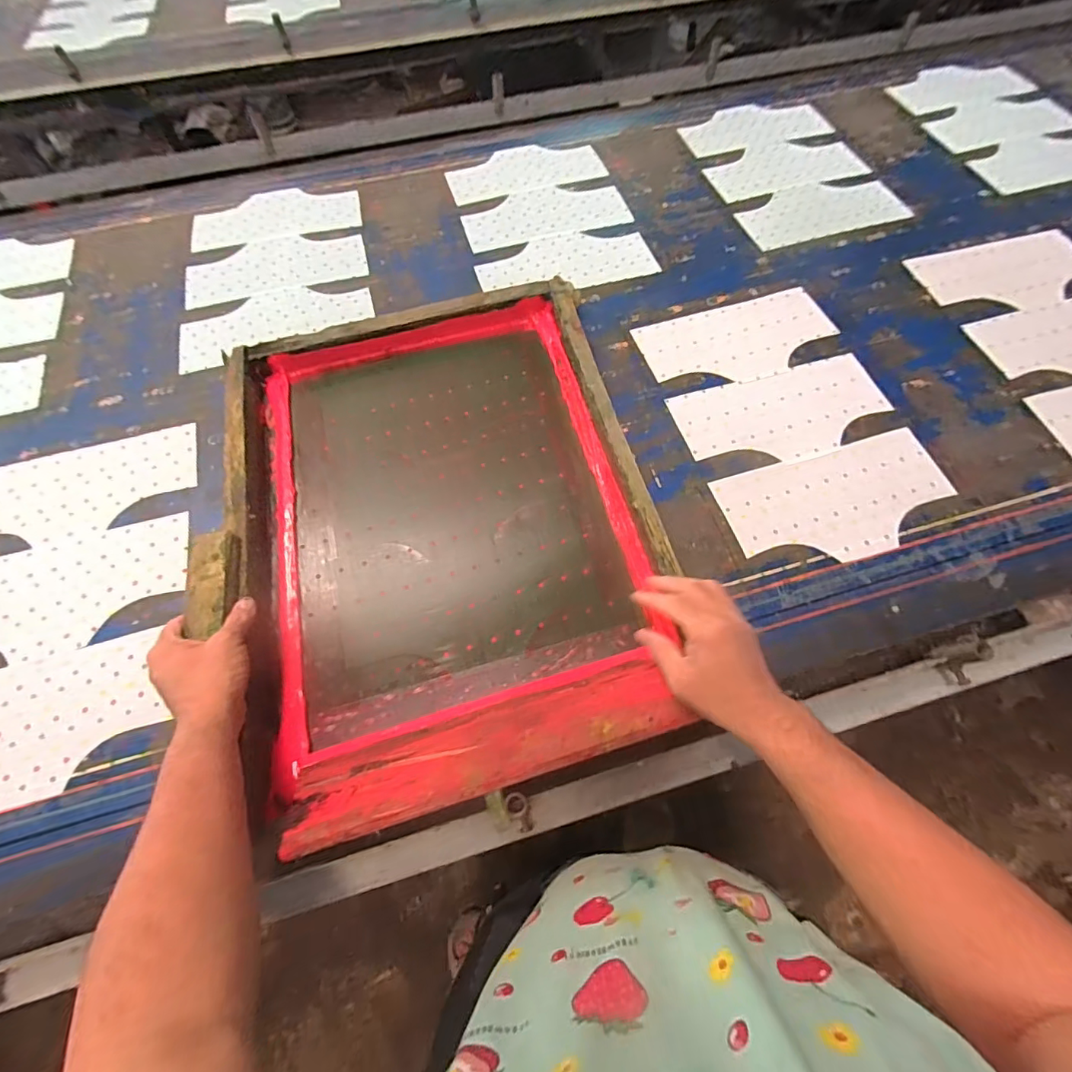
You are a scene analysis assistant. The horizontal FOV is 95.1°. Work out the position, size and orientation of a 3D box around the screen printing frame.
[{"bbox_3d":[-0.127,-0.040,0.627,0.503,0.084,0.667,-14,63,-5],"label":"screen printing frame"}]

